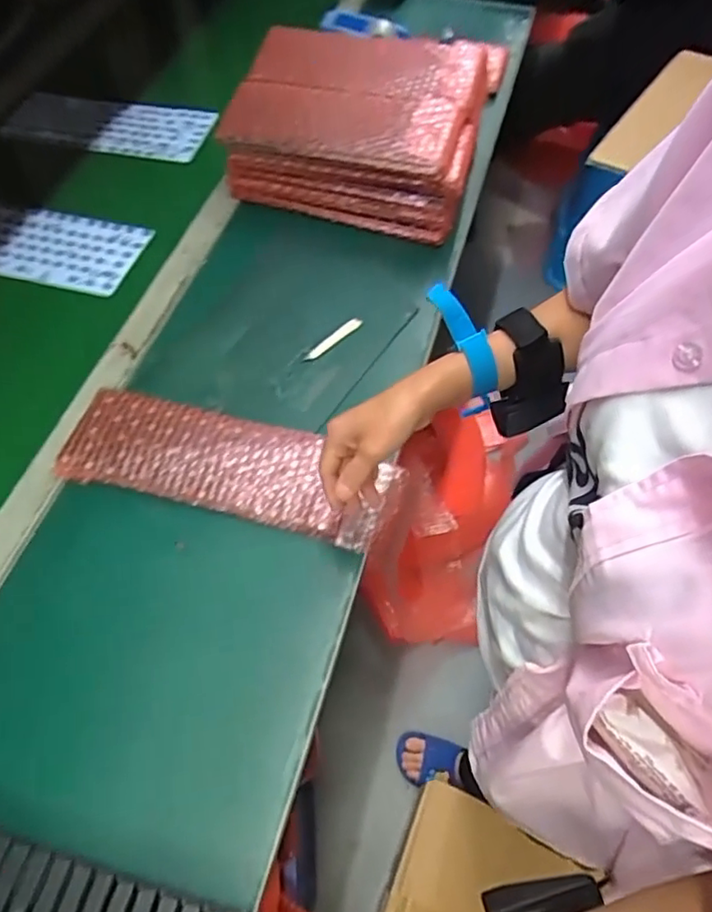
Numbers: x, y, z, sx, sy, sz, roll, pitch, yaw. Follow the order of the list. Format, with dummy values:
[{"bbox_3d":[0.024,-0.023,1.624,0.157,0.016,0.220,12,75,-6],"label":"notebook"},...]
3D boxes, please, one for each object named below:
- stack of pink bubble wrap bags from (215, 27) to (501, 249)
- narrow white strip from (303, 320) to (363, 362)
[{"bbox_3d":[0.004,-0.427,0.778,0.299,0.143,0.251,13,59,7],"label":"stack of pink bubble wrap bags"},{"bbox_3d":[-0.025,-0.130,0.663,0.014,0.006,0.081,40,65,21],"label":"narrow white strip"}]

